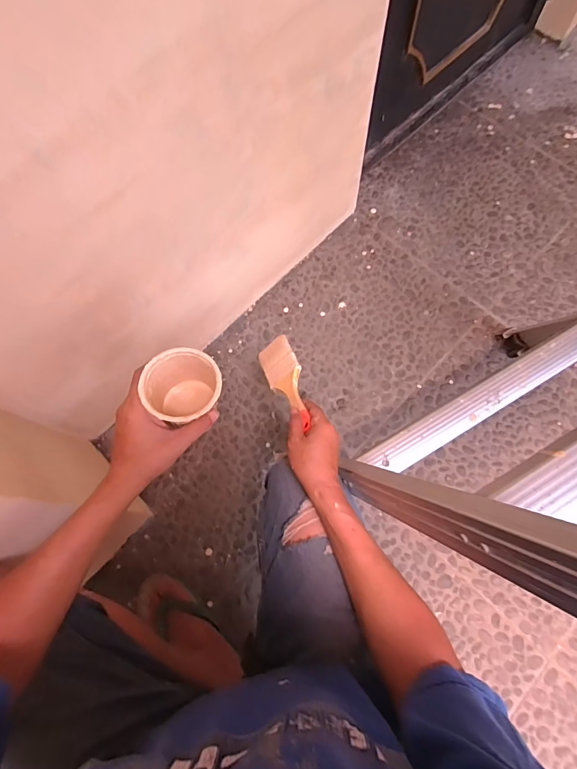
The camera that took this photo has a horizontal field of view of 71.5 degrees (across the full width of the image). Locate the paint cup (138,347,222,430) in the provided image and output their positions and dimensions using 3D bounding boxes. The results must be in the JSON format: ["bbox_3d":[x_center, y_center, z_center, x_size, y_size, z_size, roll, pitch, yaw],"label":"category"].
[{"bbox_3d":[-0.121,0.011,0.485,0.082,0.089,0.084,-1,73,2],"label":"paint cup"}]

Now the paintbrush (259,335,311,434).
[{"bbox_3d":[-0.004,-0.004,0.642,0.062,0.012,0.178,-37,50,19],"label":"paintbrush"}]

